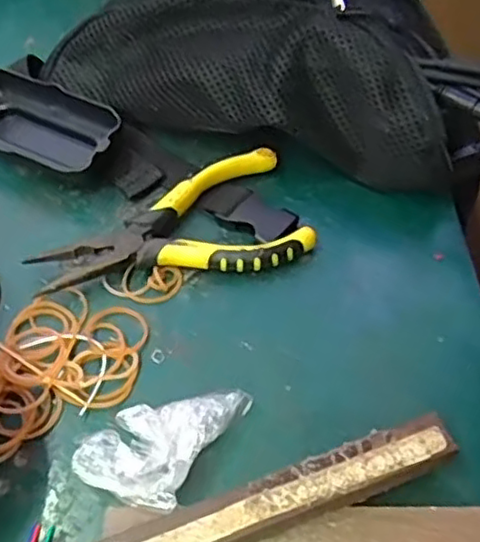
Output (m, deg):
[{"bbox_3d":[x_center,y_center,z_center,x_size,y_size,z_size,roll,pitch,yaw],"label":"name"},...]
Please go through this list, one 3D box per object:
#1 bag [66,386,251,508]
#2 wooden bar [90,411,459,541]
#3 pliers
[{"bbox_3d":[-0.034,0.072,0.289,0.048,0.027,0.067,26,59,19],"label":"bag"},{"bbox_3d":[-0.014,0.107,0.263,0.213,0.020,0.022,-17,56,-10],"label":"wooden bar"},{"bbox_3d":[-0.039,-0.028,0.369,0.147,0.019,0.076,-9,55,-4],"label":"pliers"}]

